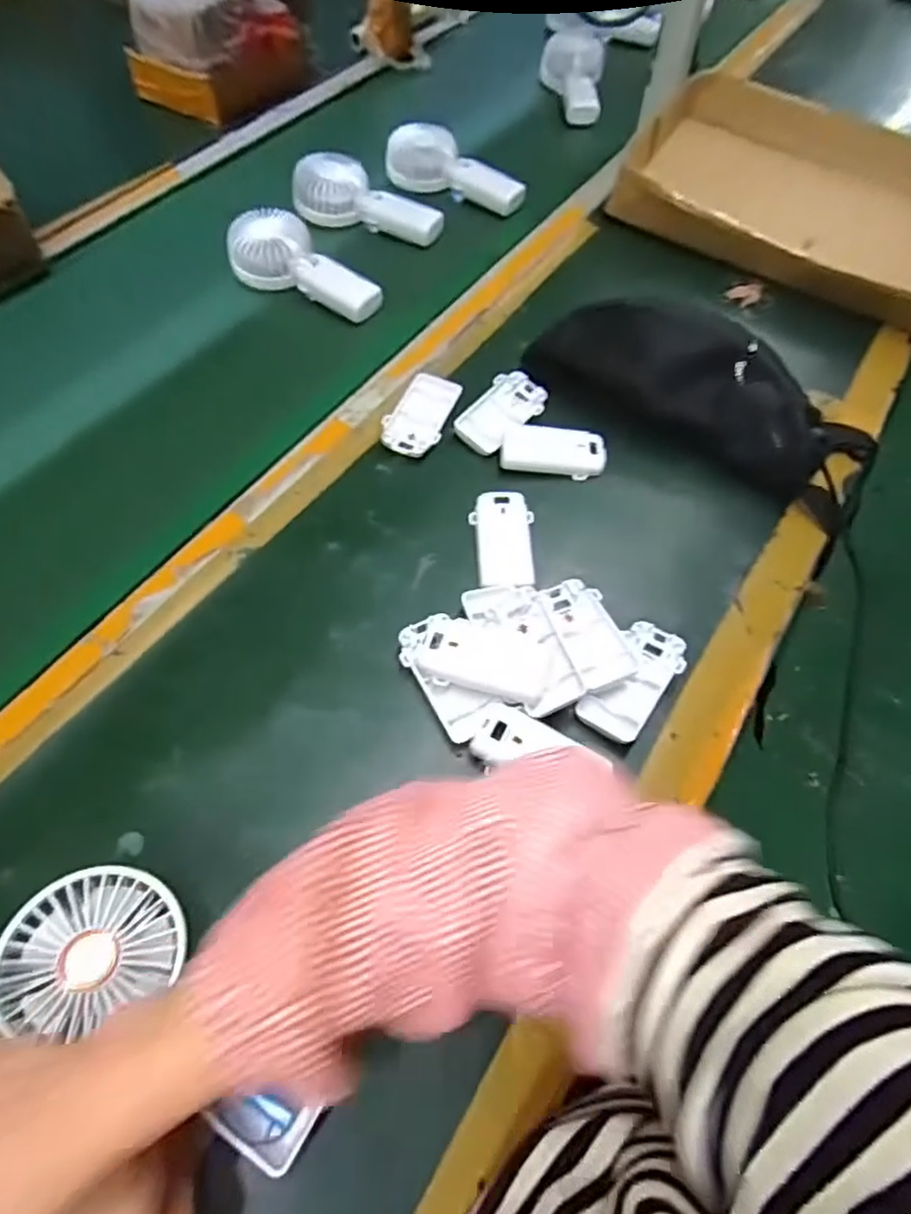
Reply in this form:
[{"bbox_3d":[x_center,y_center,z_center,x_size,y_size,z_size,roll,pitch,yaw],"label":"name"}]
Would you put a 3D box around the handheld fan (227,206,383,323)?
[{"bbox_3d":[-0.158,-0.363,0.669,0.183,0.056,0.069,30,62,4],"label":"handheld fan"}]

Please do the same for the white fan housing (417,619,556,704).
[{"bbox_3d":[0.023,0.033,0.449,0.094,0.010,0.055,17,61,8],"label":"white fan housing"}]

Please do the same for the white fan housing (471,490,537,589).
[{"bbox_3d":[0.039,-0.057,0.507,0.050,0.018,0.088,3,60,1],"label":"white fan housing"}]

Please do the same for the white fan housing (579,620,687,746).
[{"bbox_3d":[0.130,0.053,0.450,0.047,0.014,0.098,31,64,16],"label":"white fan housing"}]

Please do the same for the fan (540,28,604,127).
[{"bbox_3d":[0.176,-0.794,0.923,0.088,0.051,0.182,-7,72,1],"label":"fan"}]

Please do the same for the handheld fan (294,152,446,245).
[{"bbox_3d":[-0.101,-0.478,0.736,0.186,0.053,0.071,23,60,4],"label":"handheld fan"}]

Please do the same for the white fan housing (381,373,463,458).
[{"bbox_3d":[-0.031,-0.178,0.566,0.048,0.013,0.097,18,61,9],"label":"white fan housing"}]

